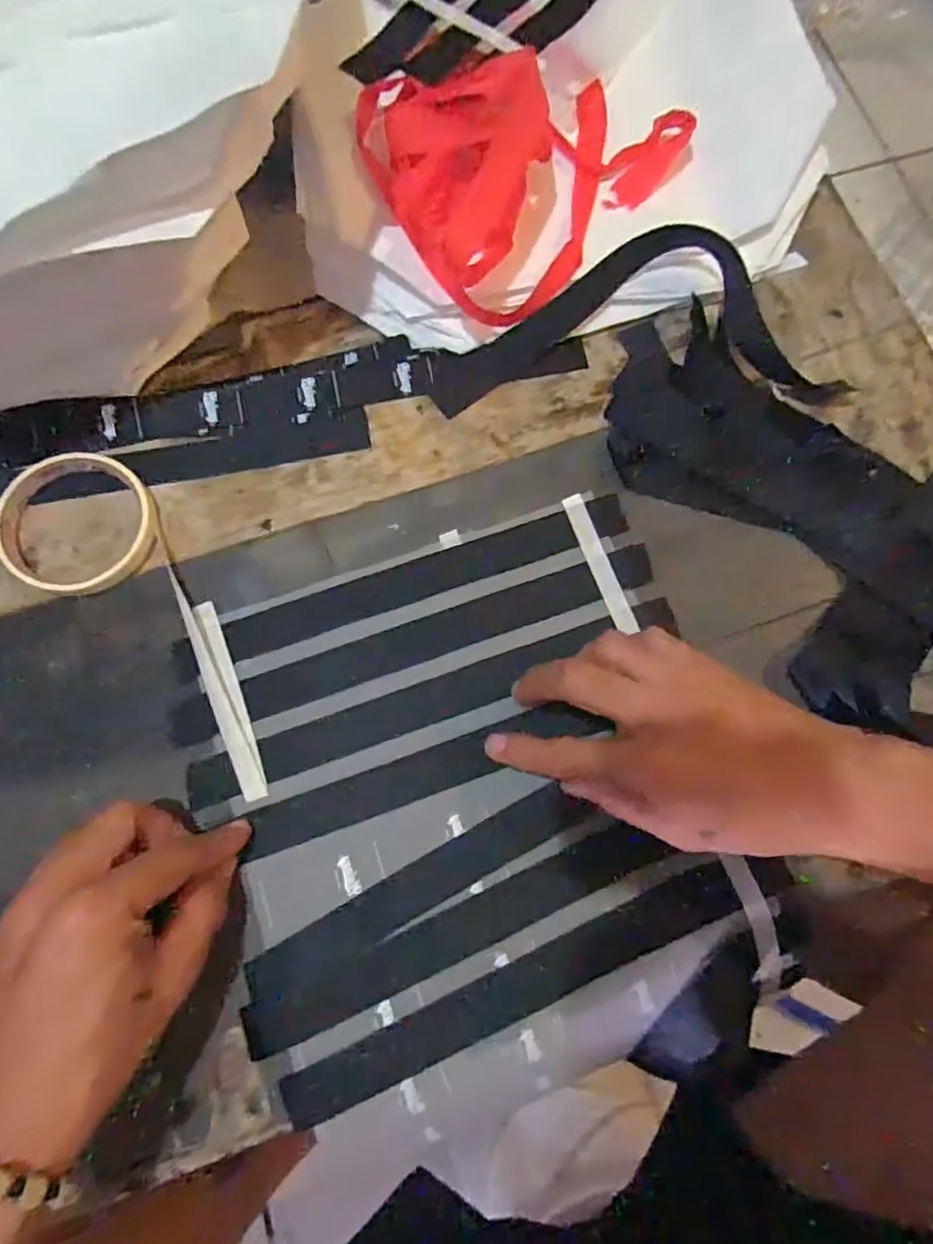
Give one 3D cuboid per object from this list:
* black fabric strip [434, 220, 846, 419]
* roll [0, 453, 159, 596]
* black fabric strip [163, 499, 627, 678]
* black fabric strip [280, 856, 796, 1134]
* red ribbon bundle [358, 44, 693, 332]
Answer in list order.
[{"bbox_3d":[0.107,-0.194,0.404,0.262,0.024,0.107,-1,92,3],"label":"black fabric strip"},{"bbox_3d":[-0.231,-0.058,0.370,0.088,0.015,0.085,0,75,-1],"label":"roll"},{"bbox_3d":[-0.035,-0.023,0.381,0.278,0.011,0.026,-19,76,-6],"label":"black fabric strip"},{"bbox_3d":[0.041,0.182,0.318,0.273,0.004,0.026,-23,77,-7],"label":"black fabric strip"},{"bbox_3d":[0.026,-0.308,0.397,0.163,0.063,0.184,42,78,9],"label":"red ribbon bundle"}]

